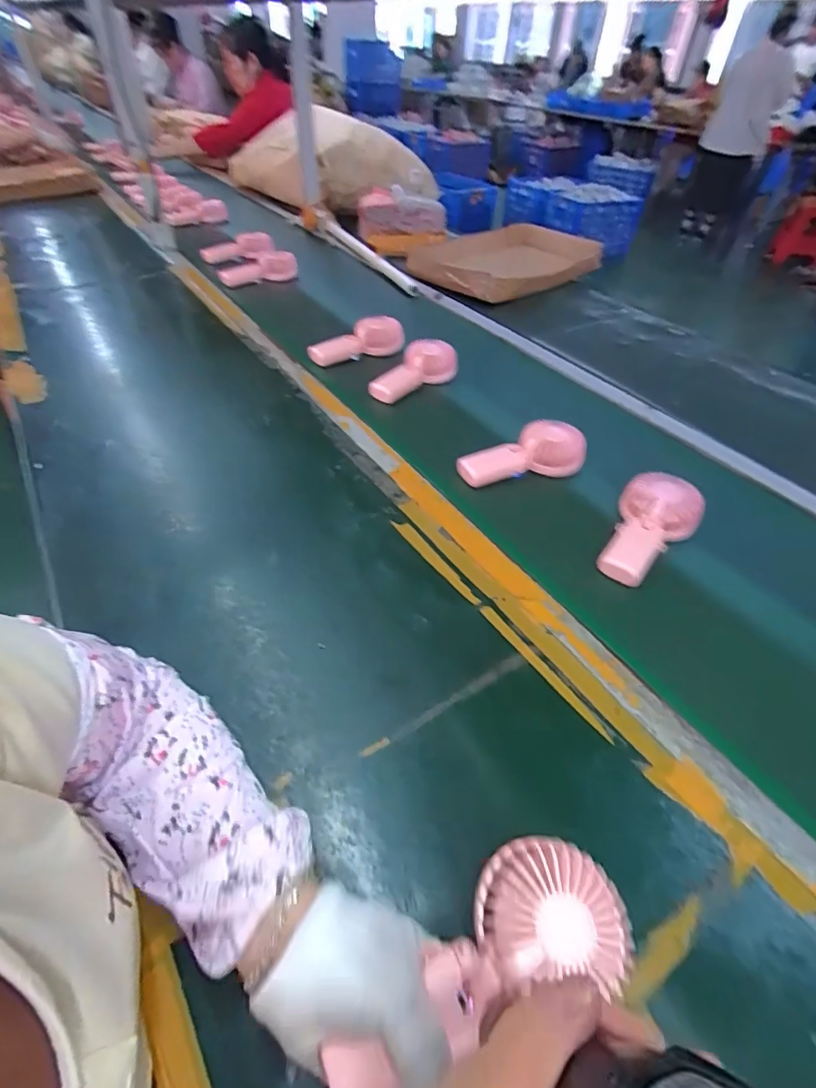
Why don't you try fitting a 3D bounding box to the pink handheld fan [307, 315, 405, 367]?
[{"bbox_3d":[-0.102,-0.388,0.930,0.185,0.057,0.073,-13,50,-12],"label":"pink handheld fan"}]

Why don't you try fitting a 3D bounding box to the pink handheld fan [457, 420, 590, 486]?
[{"bbox_3d":[0.157,-0.129,0.684,0.182,0.043,0.082,-10,48,-13],"label":"pink handheld fan"}]

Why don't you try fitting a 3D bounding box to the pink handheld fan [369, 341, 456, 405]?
[{"bbox_3d":[0.013,-0.296,0.844,0.079,0.059,0.170,32,55,24],"label":"pink handheld fan"}]

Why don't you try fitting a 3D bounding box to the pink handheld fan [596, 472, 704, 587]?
[{"bbox_3d":[0.296,-0.021,0.590,0.091,0.041,0.178,27,51,21],"label":"pink handheld fan"}]

